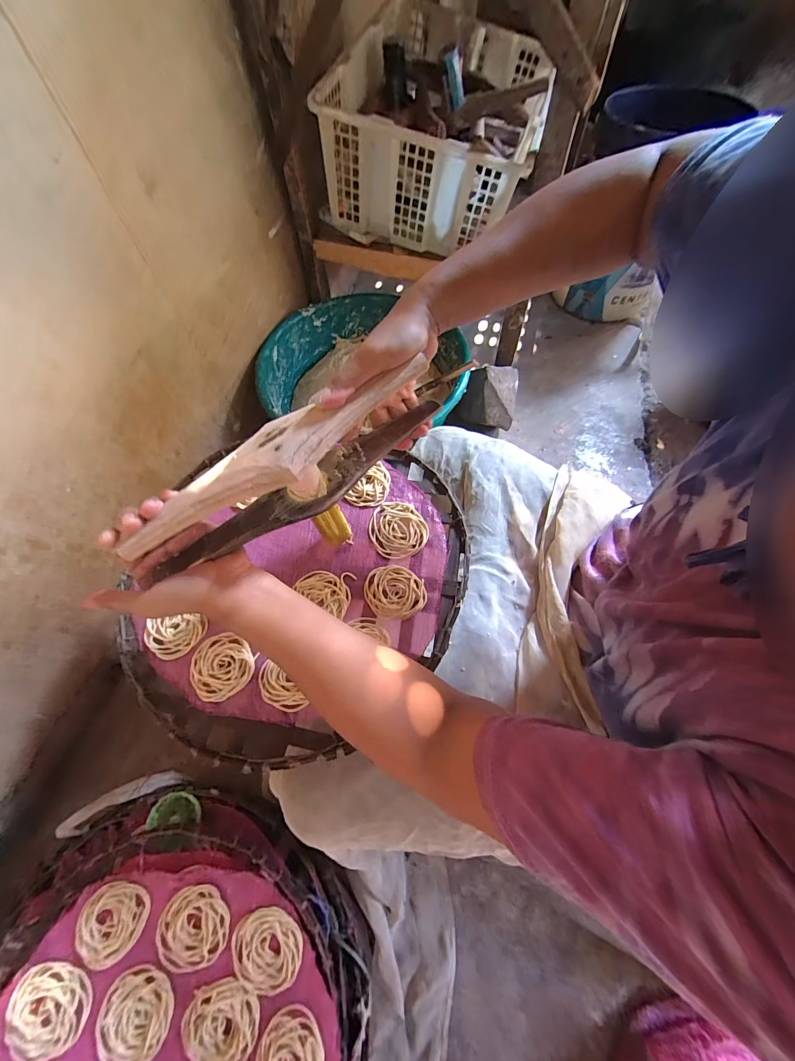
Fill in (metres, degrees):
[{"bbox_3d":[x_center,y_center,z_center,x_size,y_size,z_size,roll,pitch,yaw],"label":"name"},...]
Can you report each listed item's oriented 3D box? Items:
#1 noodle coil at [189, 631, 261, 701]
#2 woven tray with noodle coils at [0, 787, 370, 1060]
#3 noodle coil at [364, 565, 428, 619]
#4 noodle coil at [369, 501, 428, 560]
[{"bbox_3d":[-0.185,0.141,0.372,0.065,0.005,0.065,-1,62,2],"label":"noodle coil"},{"bbox_3d":[-0.246,0.516,0.354,0.400,0.051,0.397,10,63,7],"label":"woven tray with noodle coils"},{"bbox_3d":[-0.003,0.068,0.399,0.069,0.006,0.059,4,63,4],"label":"noodle coil"},{"bbox_3d":[-0.002,-0.003,0.435,0.067,0.007,0.075,-33,66,-15],"label":"noodle coil"}]

